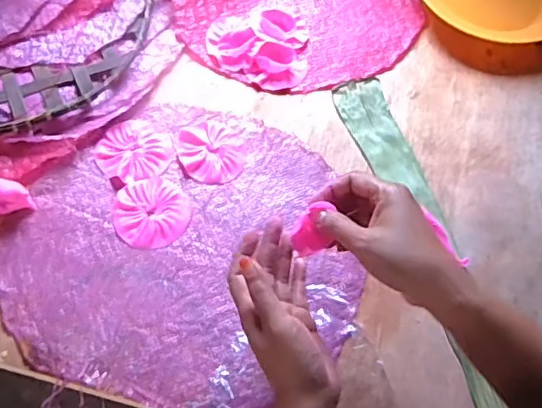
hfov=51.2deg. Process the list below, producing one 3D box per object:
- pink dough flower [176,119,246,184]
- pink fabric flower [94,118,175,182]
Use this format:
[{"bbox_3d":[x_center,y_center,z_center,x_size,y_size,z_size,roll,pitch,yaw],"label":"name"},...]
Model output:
[{"bbox_3d":[-0.065,-0.058,0.624,0.070,0.006,0.076,-18,66,-12],"label":"pink dough flower"},{"bbox_3d":[-0.148,-0.058,0.615,0.078,0.004,0.073,2,63,-3],"label":"pink fabric flower"}]

